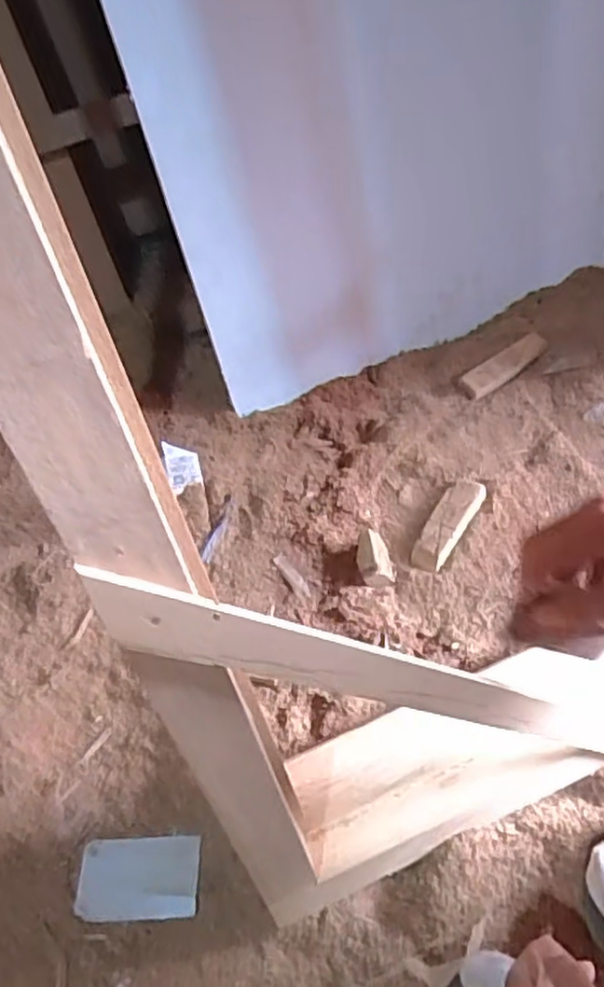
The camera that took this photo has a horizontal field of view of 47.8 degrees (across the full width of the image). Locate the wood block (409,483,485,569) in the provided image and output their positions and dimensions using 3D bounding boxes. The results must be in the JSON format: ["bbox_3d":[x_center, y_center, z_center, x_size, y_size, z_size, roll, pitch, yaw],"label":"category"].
[{"bbox_3d":[0.162,0.030,0.748,0.039,0.022,0.128,21,57,26],"label":"wood block"}]

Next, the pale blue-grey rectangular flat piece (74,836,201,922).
[{"bbox_3d":[-0.136,0.319,0.567,0.100,0.004,0.060,-3,50,2],"label":"pale blue-grey rectangular flat piece"}]

